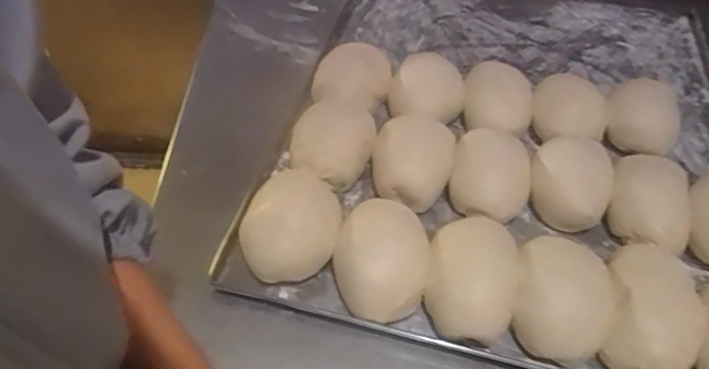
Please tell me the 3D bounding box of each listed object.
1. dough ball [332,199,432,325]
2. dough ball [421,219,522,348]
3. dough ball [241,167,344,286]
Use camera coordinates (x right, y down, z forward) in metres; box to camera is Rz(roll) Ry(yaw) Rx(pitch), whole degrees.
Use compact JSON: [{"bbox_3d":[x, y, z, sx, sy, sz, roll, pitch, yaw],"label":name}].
[{"bbox_3d":[0.025,0.072,0.543,0.092,0.046,0.120,16,47,9],"label":"dough ball"},{"bbox_3d":[0.108,0.087,0.538,0.081,0.045,0.127,12,47,5],"label":"dough ball"},{"bbox_3d":[-0.061,0.042,0.559,0.091,0.051,0.117,11,47,4],"label":"dough ball"}]

